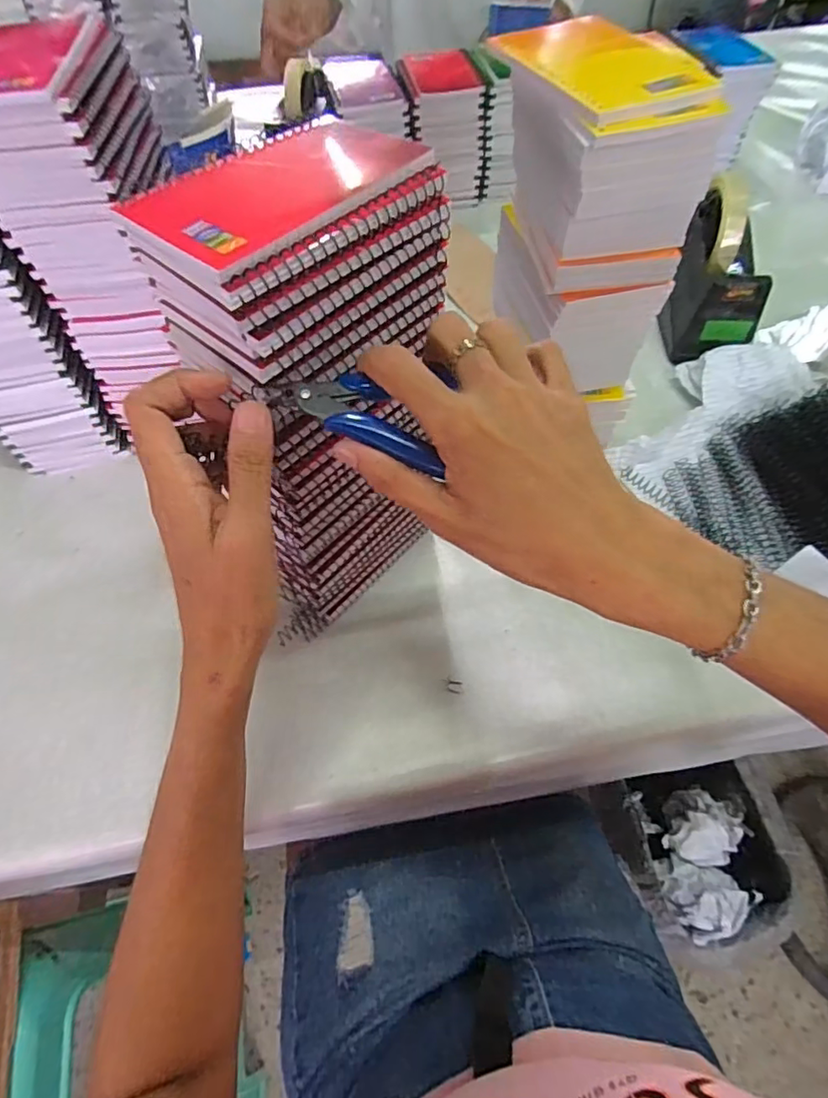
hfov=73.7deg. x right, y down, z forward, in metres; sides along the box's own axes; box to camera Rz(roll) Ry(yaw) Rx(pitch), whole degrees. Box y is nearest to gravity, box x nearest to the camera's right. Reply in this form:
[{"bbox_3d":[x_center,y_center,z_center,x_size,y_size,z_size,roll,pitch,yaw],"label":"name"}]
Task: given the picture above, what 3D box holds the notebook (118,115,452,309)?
[{"bbox_3d":[-0.059,-0.162,0.253,0.080,0.017,0.133,40,68,23],"label":"notebook"}]

